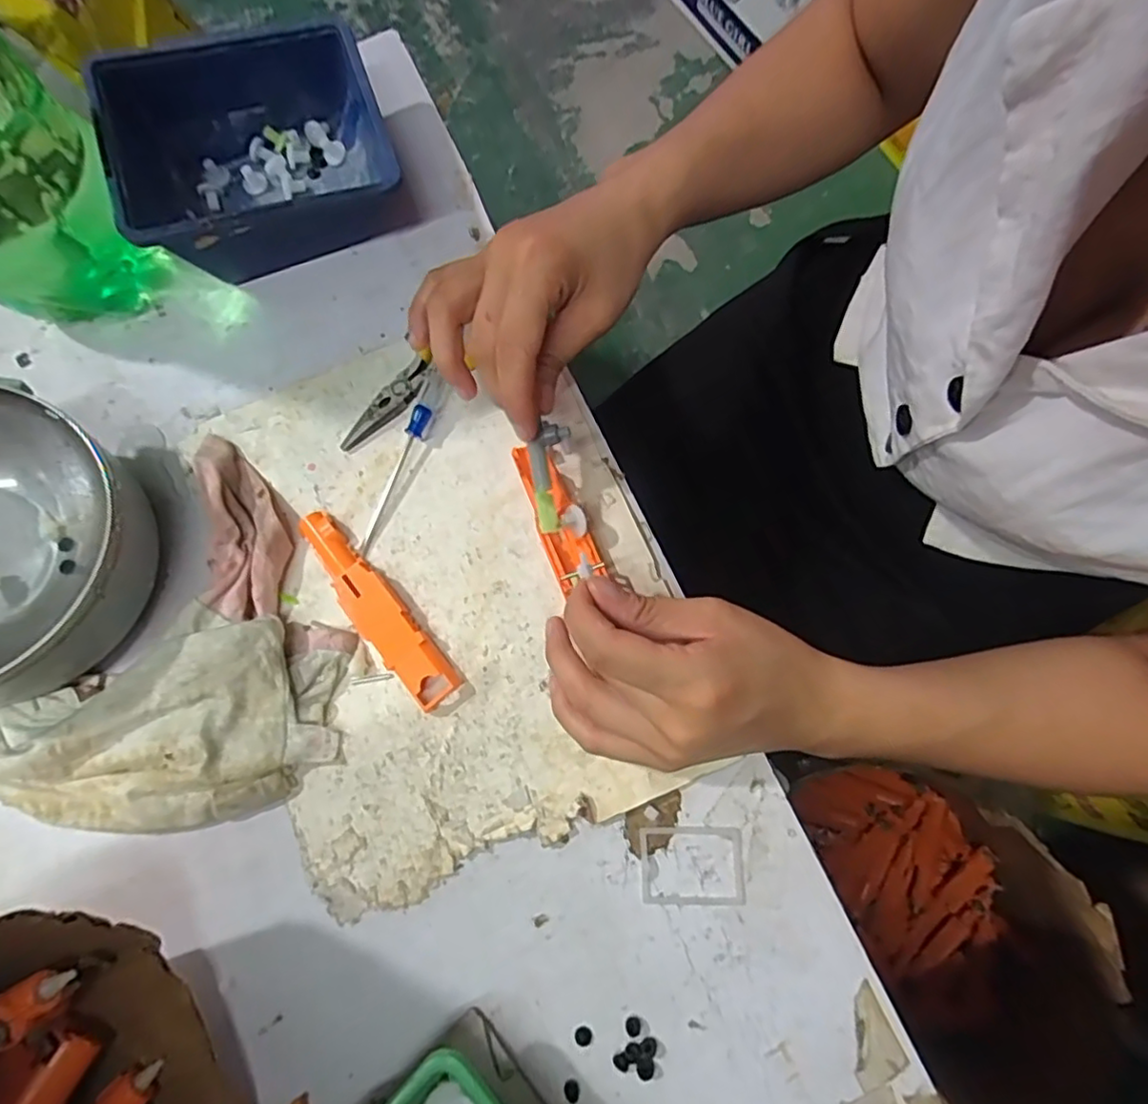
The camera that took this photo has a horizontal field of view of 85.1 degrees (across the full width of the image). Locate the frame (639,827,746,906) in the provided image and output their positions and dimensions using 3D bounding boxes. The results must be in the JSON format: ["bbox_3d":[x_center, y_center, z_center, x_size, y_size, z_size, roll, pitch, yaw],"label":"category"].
[{"bbox_3d":[0.054,0.141,0.280,0.046,0.004,0.031,-2,77,2],"label":"frame"}]

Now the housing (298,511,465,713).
[{"bbox_3d":[-0.101,0.027,0.314,0.024,0.012,0.118,-40,79,-7],"label":"housing"}]

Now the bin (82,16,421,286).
[{"bbox_3d":[-0.176,-0.220,0.355,0.141,0.069,0.115,-20,77,-3],"label":"bin"}]

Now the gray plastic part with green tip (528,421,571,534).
[{"bbox_3d":[-0.012,-0.035,0.299,0.018,0.008,0.050,2,94,2],"label":"gray plastic part with green tip"}]

